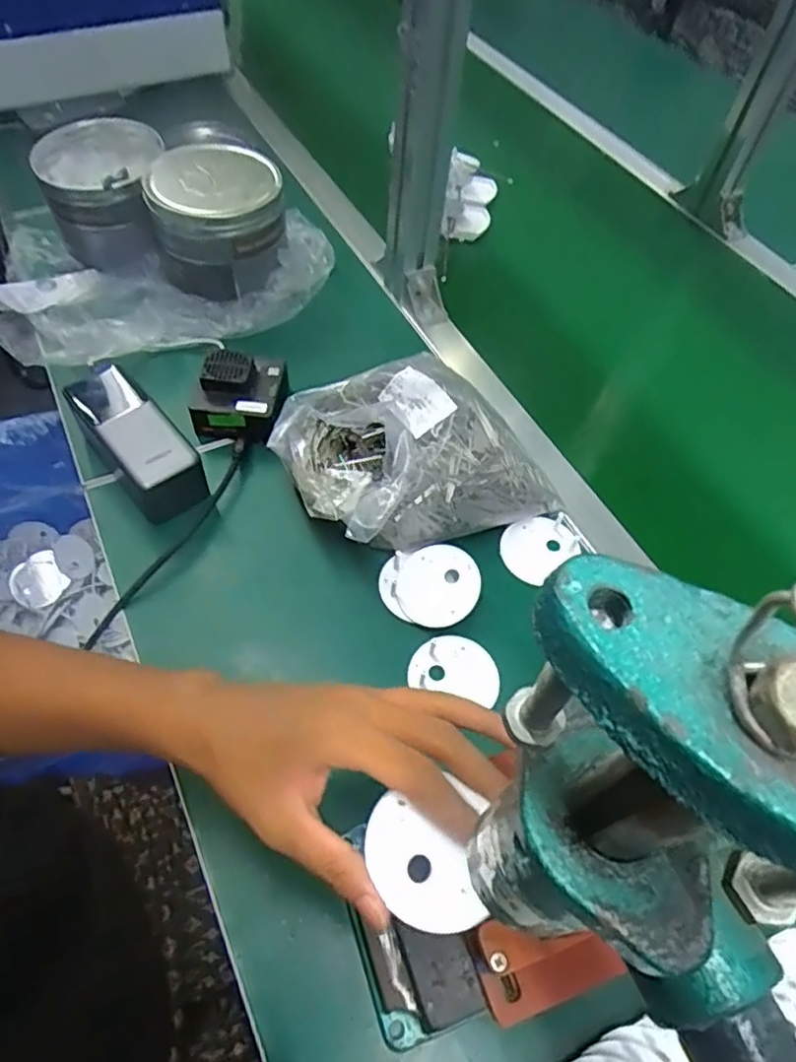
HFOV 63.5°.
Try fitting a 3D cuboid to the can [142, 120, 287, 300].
[{"bbox_3d":[-0.172,-0.298,0.619,0.121,0.091,0.115,-11,57,-13],"label":"can"}]

